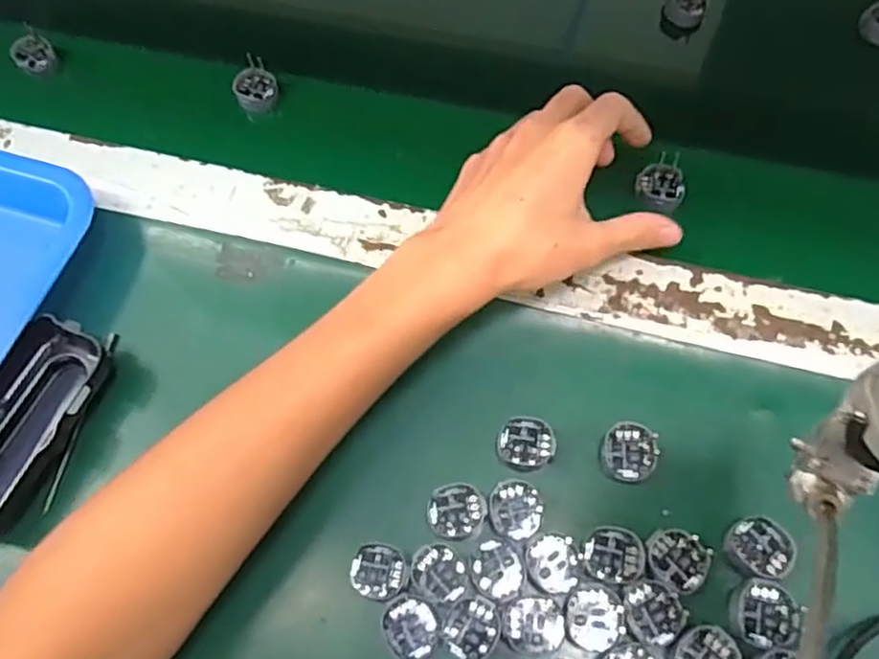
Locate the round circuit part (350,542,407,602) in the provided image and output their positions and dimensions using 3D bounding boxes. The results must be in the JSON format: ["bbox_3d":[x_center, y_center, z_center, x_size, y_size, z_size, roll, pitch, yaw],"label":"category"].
[{"bbox_3d":[-0.029,0.113,0.322,0.025,0.004,0.024,-1,65,3],"label":"round circuit part"}]

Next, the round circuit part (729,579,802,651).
[{"bbox_3d":[0.145,0.126,0.306,0.028,0.004,0.028,-1,65,3],"label":"round circuit part"}]

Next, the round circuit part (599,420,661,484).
[{"bbox_3d":[0.094,0.061,0.342,0.027,0.009,0.029,-1,65,3],"label":"round circuit part"}]

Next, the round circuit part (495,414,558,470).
[{"bbox_3d":[0.044,0.056,0.344,0.029,0.005,0.025,13,66,9],"label":"round circuit part"}]

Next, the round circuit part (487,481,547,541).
[{"bbox_3d":[0.037,0.087,0.331,0.025,0.004,0.028,15,67,10],"label":"round circuit part"}]

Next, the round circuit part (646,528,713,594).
[{"bbox_3d":[0.110,0.106,0.317,0.027,0.004,0.026,-1,65,3],"label":"round circuit part"}]

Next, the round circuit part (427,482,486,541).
[{"bbox_3d":[0.008,0.087,0.331,0.027,0.004,0.027,-1,65,3],"label":"round circuit part"}]

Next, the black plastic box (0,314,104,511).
[{"bbox_3d":[-0.213,0.051,0.354,0.043,0.029,0.109,19,68,12],"label":"black plastic box"}]

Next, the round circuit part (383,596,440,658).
[{"bbox_3d":[-0.013,0.135,0.311,0.025,0.004,0.025,-1,65,3],"label":"round circuit part"}]

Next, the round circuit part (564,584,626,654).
[{"bbox_3d":[0.070,0.129,0.309,0.025,0.004,0.027,-1,65,3],"label":"round circuit part"}]

